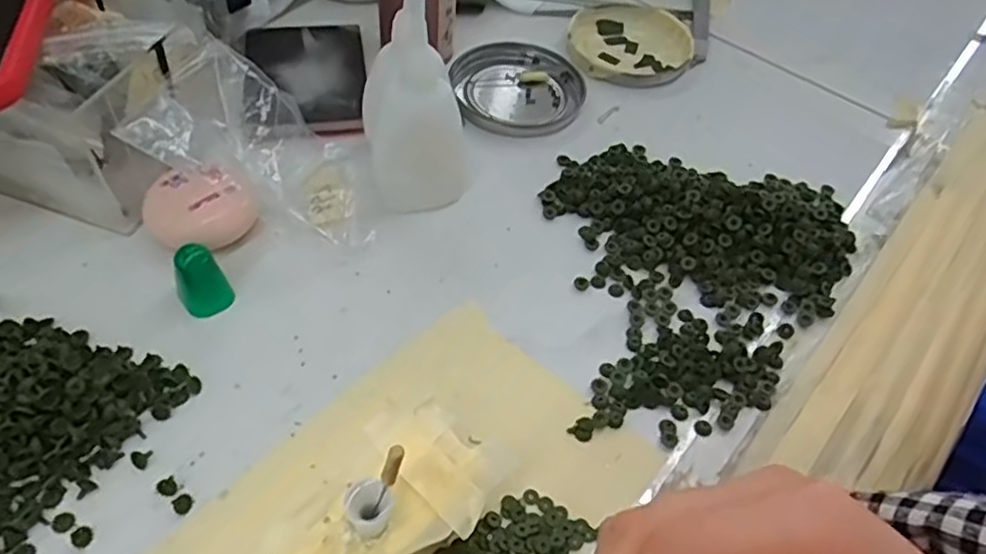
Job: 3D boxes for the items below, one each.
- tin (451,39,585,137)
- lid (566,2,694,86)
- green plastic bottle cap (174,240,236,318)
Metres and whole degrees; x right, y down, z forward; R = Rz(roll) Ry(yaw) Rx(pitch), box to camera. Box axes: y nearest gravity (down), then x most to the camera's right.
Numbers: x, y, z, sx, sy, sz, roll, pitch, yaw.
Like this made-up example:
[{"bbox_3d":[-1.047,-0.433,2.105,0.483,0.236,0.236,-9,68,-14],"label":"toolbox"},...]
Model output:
[{"bbox_3d":[0.016,-0.113,0.417,0.076,0.007,0.080,3,51,-4],"label":"tin"},{"bbox_3d":[0.089,-0.151,0.450,0.077,0.009,0.083,3,51,-4],"label":"lid"},{"bbox_3d":[-0.123,0.001,0.295,0.020,0.029,0.016,-20,57,-21],"label":"green plastic bottle cap"}]

